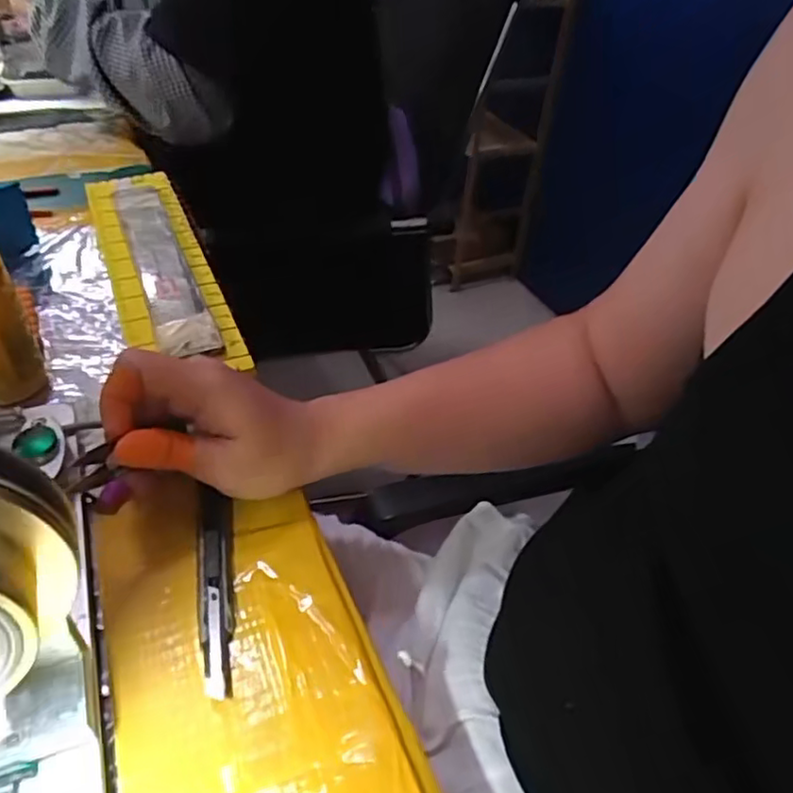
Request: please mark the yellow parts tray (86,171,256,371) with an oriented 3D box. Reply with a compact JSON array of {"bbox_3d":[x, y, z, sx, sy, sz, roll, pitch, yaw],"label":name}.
[{"bbox_3d":[-0.205,-0.113,0.556,0.080,0.028,0.304,-15,46,-21],"label":"yellow parts tray"}]

